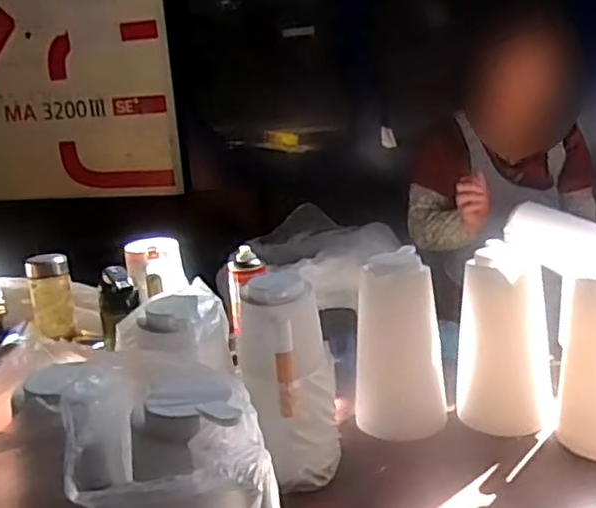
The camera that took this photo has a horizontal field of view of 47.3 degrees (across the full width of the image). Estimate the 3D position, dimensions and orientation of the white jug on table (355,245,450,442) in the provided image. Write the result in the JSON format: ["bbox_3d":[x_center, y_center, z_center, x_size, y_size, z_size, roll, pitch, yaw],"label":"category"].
[{"bbox_3d":[0.136,0.122,0.930,0.120,0.229,0.103,-2,15,9],"label":"white jug on table"}]

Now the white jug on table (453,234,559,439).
[{"bbox_3d":[0.285,0.112,0.938,0.126,0.226,0.135,0,15,19],"label":"white jug on table"}]

